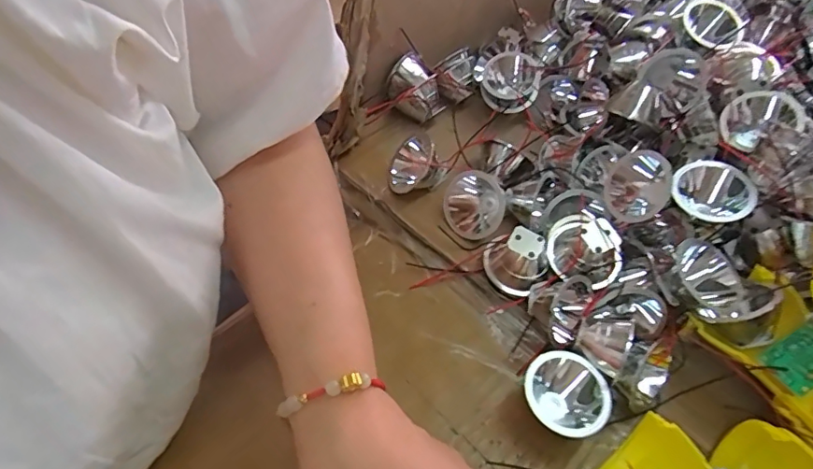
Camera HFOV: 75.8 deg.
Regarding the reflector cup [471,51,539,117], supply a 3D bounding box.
[{"bbox_3d":[0.083,-0.124,0.420,0.045,0.044,0.034,-10,28,25],"label":"reflector cup"}]

